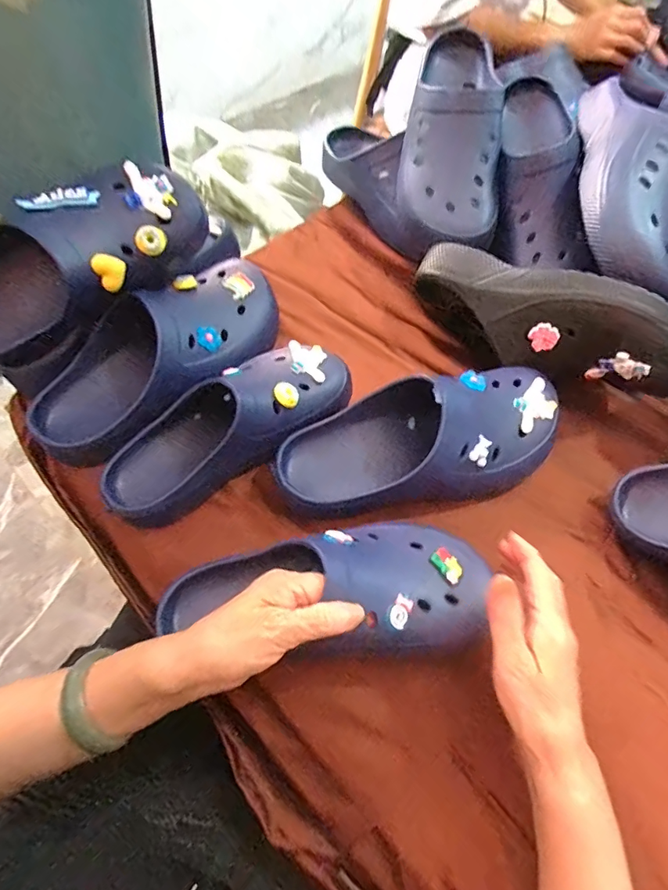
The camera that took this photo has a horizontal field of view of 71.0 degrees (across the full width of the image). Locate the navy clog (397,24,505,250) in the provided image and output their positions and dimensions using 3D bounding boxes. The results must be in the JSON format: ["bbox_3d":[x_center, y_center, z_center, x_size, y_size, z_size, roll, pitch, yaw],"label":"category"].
[{"bbox_3d":[0.138,-0.379,0.557,0.103,0.101,0.273,4,76,0],"label":"navy clog"}]

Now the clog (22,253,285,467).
[{"bbox_3d":[-0.169,-0.098,0.469,0.110,0.082,0.277,40,69,16],"label":"clog"}]

